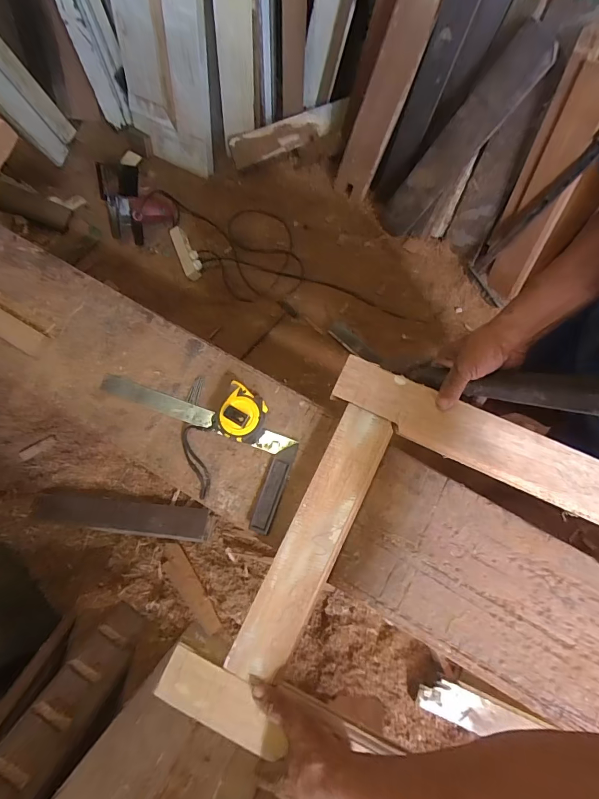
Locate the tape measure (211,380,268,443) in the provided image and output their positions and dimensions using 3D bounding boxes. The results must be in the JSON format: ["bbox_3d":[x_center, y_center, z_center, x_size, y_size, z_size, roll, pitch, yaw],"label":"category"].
[{"bbox_3d":[-0.079,0.021,0.523,0.060,0.034,0.070,24,78,7],"label":"tape measure"}]

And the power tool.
[{"bbox_3d":[-0.584,-0.687,1.321,0.163,0.202,0.236,44,81,10],"label":"power tool"}]

